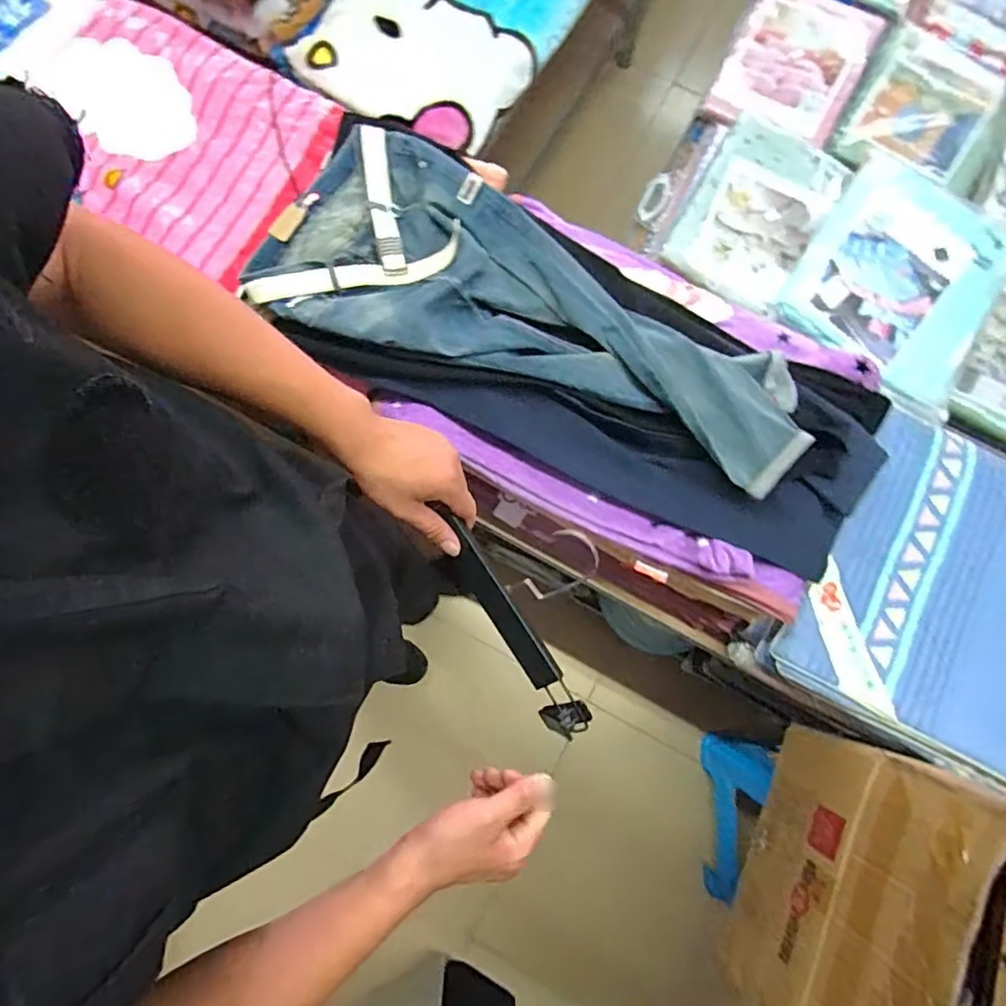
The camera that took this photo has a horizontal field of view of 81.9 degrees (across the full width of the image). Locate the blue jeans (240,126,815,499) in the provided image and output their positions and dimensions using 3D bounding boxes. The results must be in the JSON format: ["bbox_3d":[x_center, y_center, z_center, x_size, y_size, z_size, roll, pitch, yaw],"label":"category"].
[{"bbox_3d":[0.064,-0.279,0.857,0.824,0.100,0.326,26,79,4],"label":"blue jeans"}]

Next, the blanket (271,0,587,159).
[{"bbox_3d":[-0.086,-1.055,1.198,0.458,0.091,0.694,33,80,5],"label":"blanket"}]

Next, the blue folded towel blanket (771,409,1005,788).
[{"bbox_3d":[0.730,0.135,0.929,0.430,0.055,0.502,28,79,4],"label":"blue folded towel blanket"}]

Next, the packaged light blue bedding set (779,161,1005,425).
[{"bbox_3d":[0.711,-0.396,1.025,0.326,0.054,0.432,31,80,5],"label":"packaged light blue bedding set"}]

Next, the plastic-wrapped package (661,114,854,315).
[{"bbox_3d":[0.451,-0.520,1.046,0.225,0.030,0.375,32,80,5],"label":"plastic-wrapped package"}]

